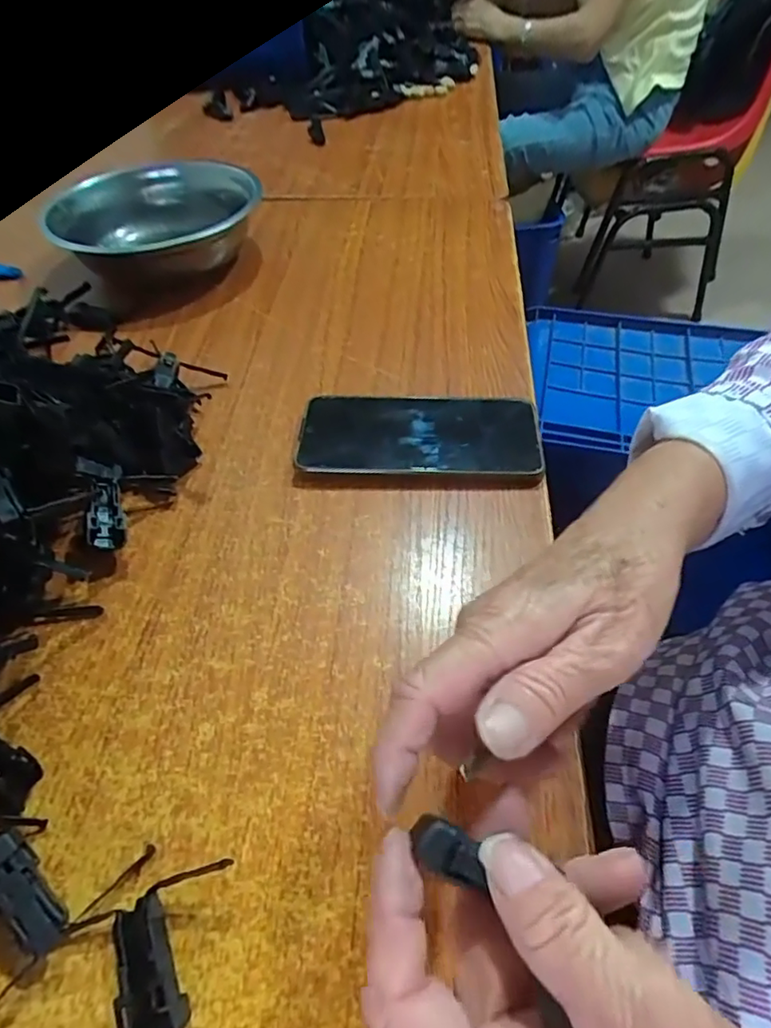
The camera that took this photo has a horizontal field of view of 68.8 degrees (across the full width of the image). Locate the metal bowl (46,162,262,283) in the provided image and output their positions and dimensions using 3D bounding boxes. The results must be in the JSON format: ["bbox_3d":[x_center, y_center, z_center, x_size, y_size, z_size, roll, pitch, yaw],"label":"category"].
[{"bbox_3d":[-0.227,-0.308,0.601,0.186,0.061,0.214,1,50,4],"label":"metal bowl"}]

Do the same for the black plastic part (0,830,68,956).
[{"bbox_3d":[-0.140,0.145,0.216,0.045,0.008,0.017,46,63,8],"label":"black plastic part"}]

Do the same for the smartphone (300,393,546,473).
[{"bbox_3d":[0.023,-0.055,0.393,0.161,0.014,0.074,0,50,4],"label":"smartphone"}]

